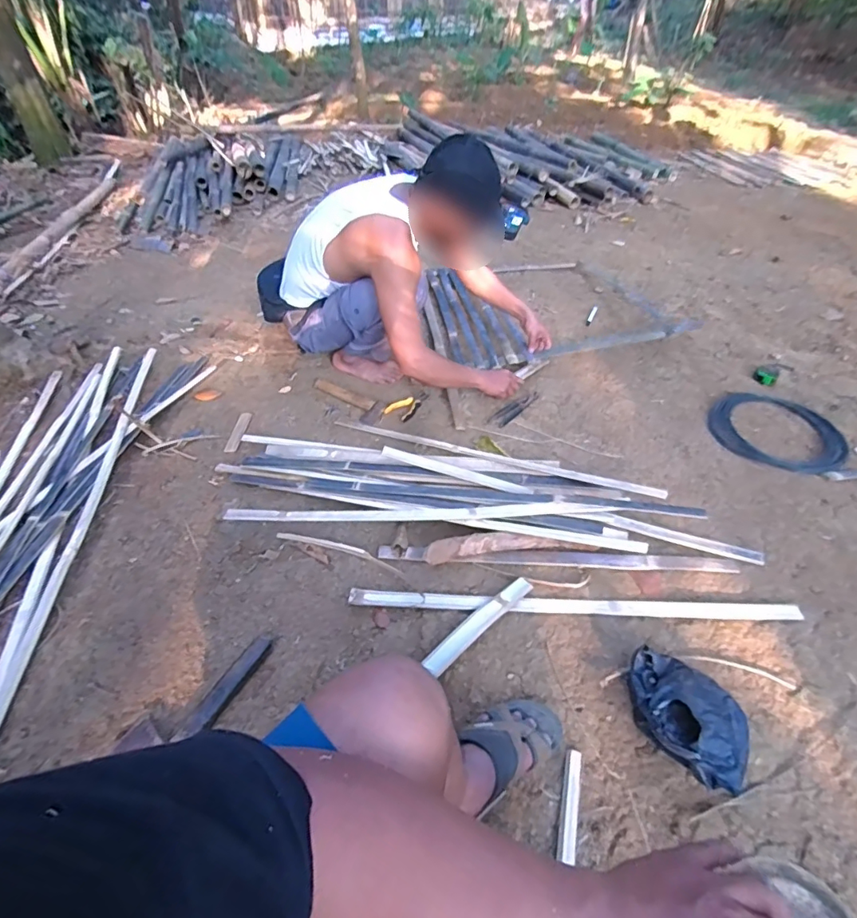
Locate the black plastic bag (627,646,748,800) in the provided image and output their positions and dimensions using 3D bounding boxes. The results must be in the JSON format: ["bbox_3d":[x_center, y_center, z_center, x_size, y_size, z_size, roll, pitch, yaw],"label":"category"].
[{"bbox_3d":[0.413,0.416,0.807,0.196,0.098,0.172,29,50,29],"label":"black plastic bag"}]

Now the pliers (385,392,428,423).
[{"bbox_3d":[-0.056,-0.163,1.503,0.085,0.013,0.150,29,47,26],"label":"pliers"}]

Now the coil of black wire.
[{"bbox_3d":[1.006,-0.083,1.432,0.361,0.029,0.316,15,43,13],"label":"coil of black wire"}]

